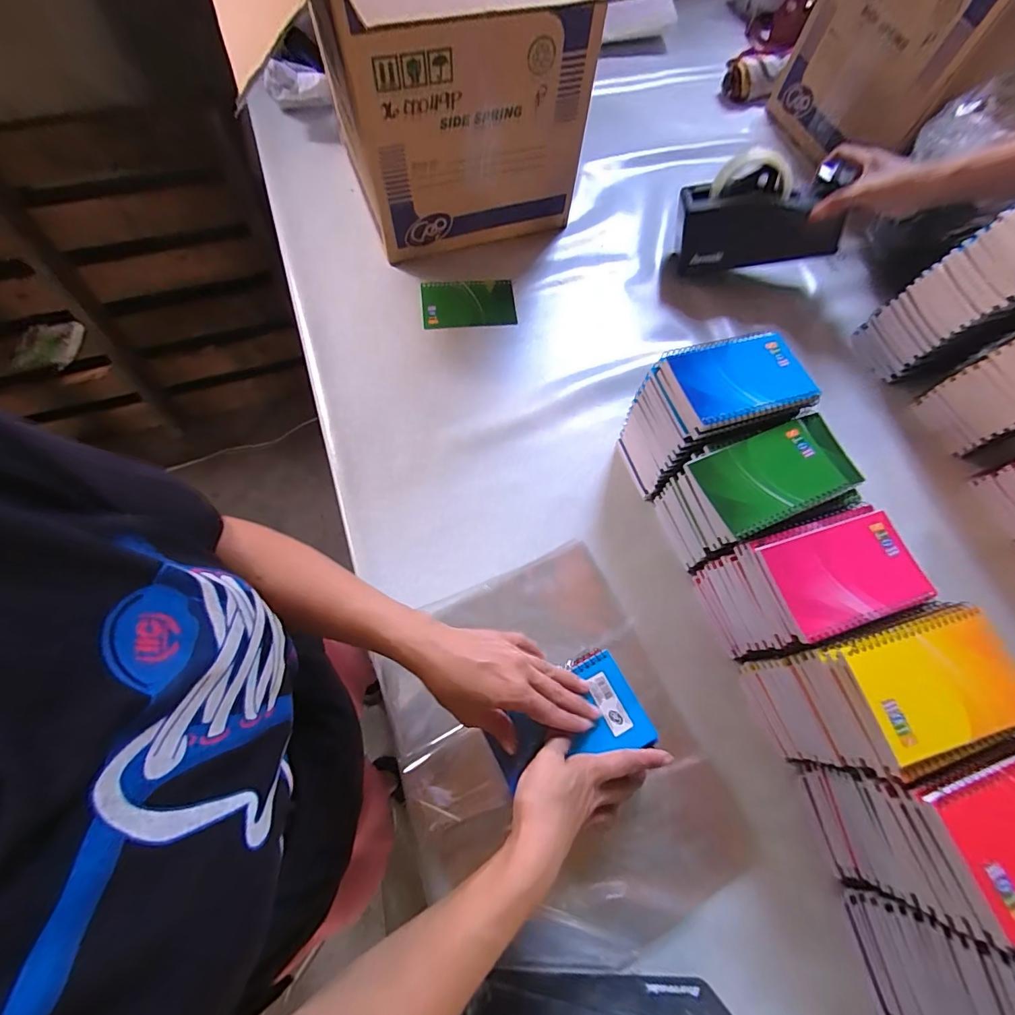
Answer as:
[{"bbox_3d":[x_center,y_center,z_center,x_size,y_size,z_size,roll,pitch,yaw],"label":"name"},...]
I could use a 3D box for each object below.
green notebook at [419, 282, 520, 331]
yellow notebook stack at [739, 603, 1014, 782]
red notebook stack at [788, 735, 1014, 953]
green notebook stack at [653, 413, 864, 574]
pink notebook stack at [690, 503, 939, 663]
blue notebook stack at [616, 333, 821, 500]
[{"bbox_3d":[-0.055,-0.286,0.638,0.129,0.008,0.078,-4,77,-6],"label":"green notebook"},{"bbox_3d":[0.316,0.155,0.395,0.138,0.139,0.095,-16,69,-8],"label":"yellow notebook stack"},{"bbox_3d":[0.351,0.243,0.360,0.133,0.143,0.103,-12,69,-6],"label":"red notebook stack"},{"bbox_3d":[0.249,-0.009,0.470,0.147,0.126,0.090,-19,70,-9],"label":"green notebook stack"},{"bbox_3d":[0.282,0.074,0.437,0.132,0.122,0.088,-16,69,-8],"label":"pink notebook stack"},{"bbox_3d":[0.213,-0.102,0.494,0.146,0.144,0.100,-21,70,-9],"label":"blue notebook stack"}]

